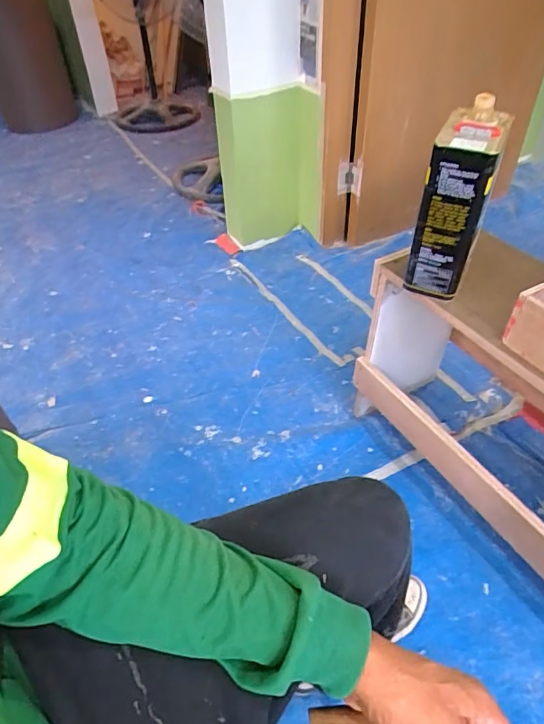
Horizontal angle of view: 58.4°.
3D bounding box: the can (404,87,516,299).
[{"bbox_3d":[0.278,-0.235,0.741,0.095,0.238,0.129,15,46,17],"label":"can"}]

